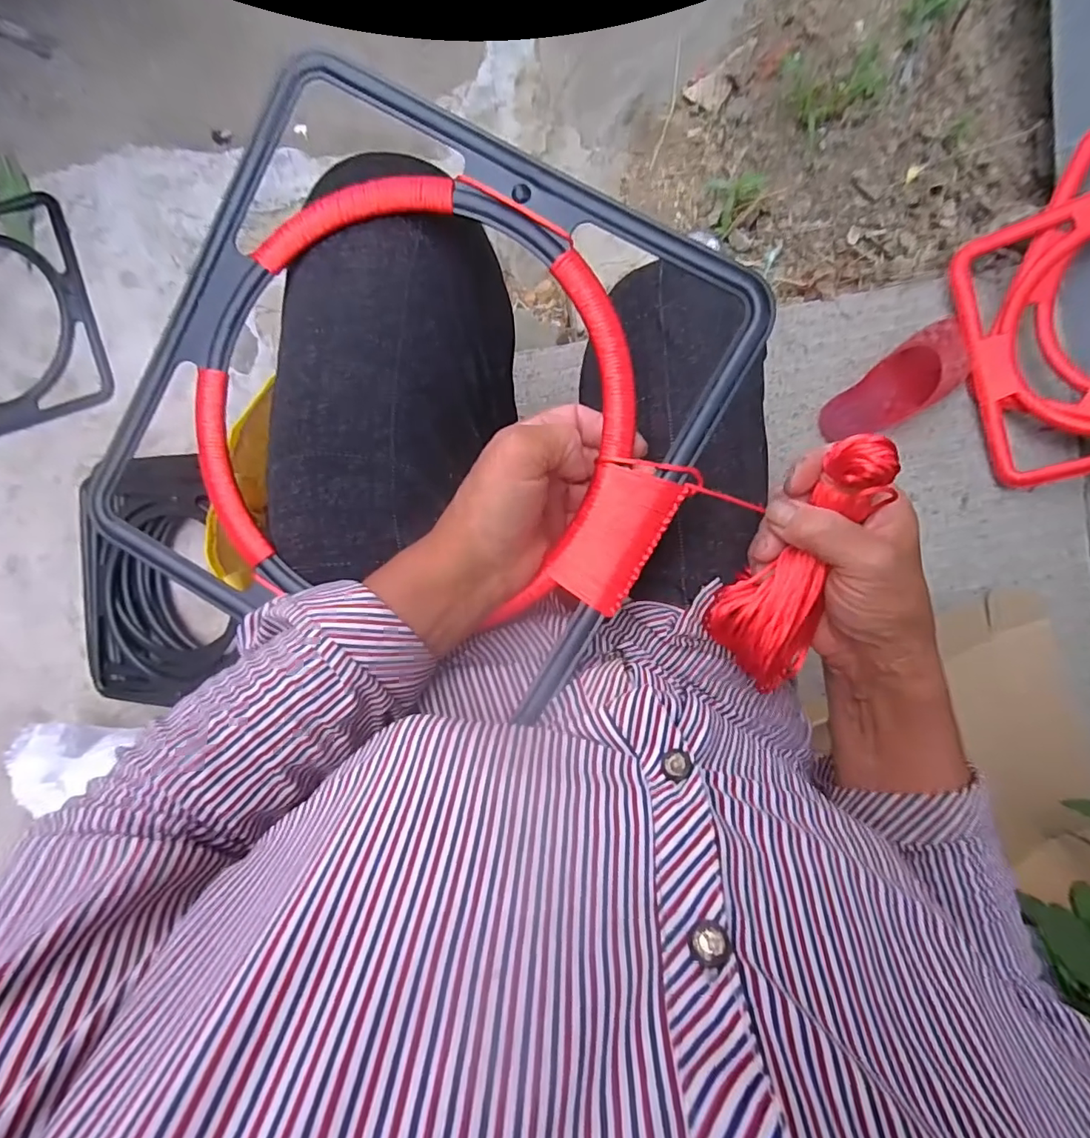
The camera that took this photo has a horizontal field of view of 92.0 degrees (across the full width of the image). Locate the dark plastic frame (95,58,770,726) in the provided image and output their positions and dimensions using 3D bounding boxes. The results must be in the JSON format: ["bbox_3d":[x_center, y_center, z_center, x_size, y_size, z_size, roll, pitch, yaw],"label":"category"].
[{"bbox_3d":[-0.080,-0.093,0.313,0.328,0.030,0.314,30,94,1],"label":"dark plastic frame"}]

